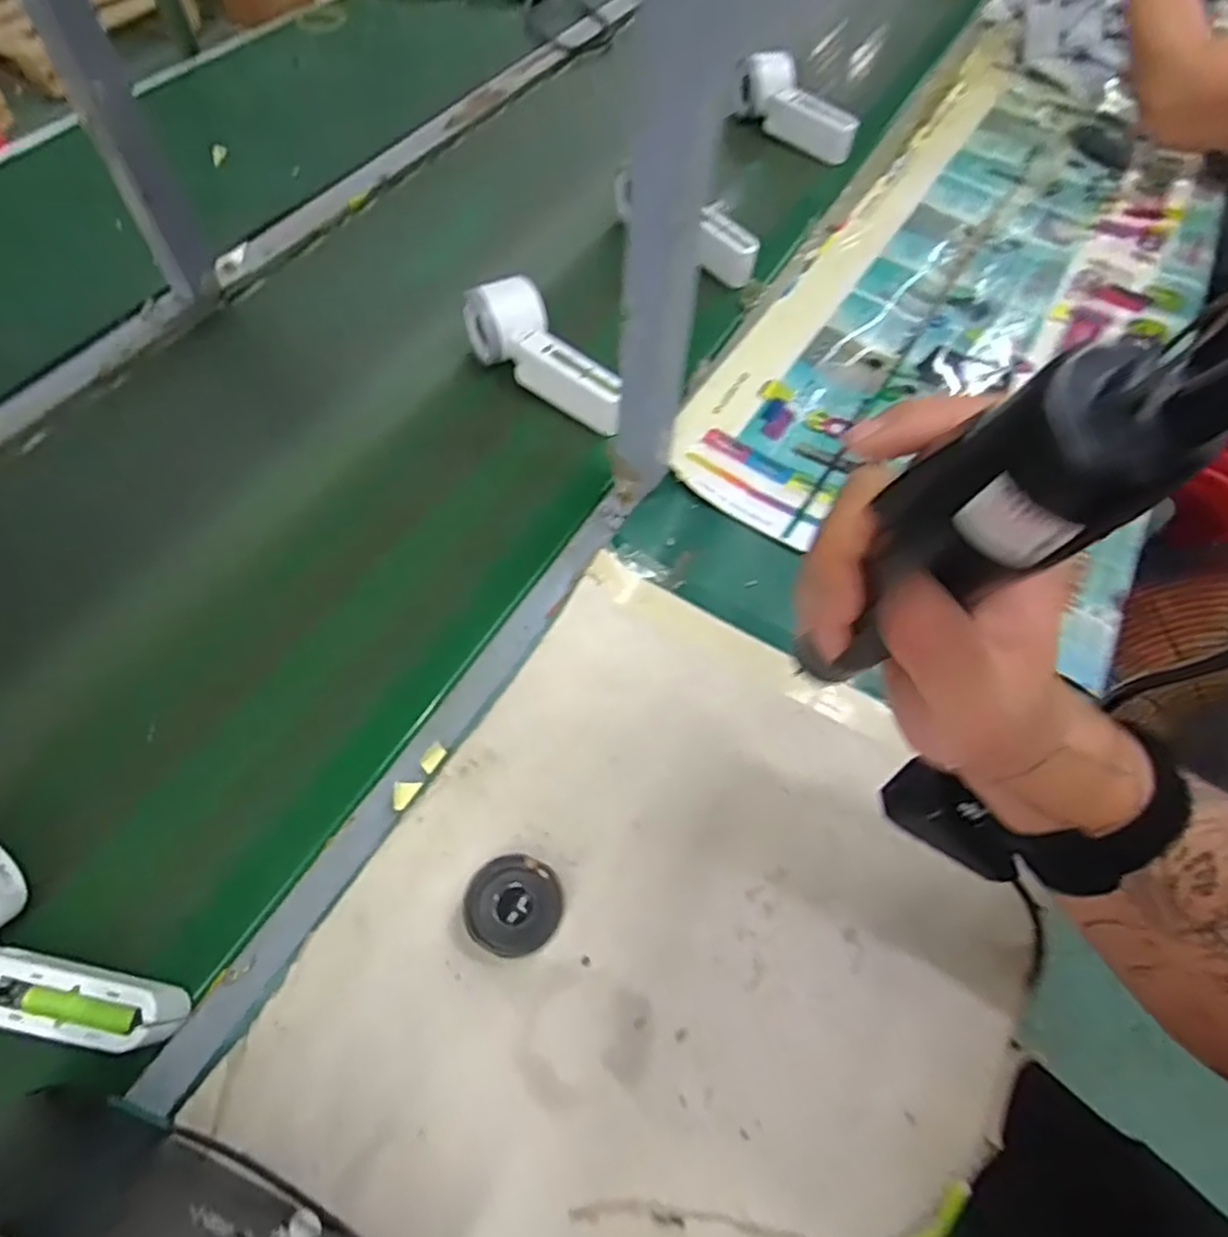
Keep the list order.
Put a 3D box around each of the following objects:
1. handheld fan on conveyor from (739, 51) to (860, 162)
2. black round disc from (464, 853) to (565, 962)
[{"bbox_3d":[0.205,-0.574,0.813,0.050,0.070,0.174,-26,62,-18],"label":"handheld fan on conveyor"},{"bbox_3d":[-0.051,0.148,0.365,0.047,0.023,0.047,1,59,-2],"label":"black round disc"}]

